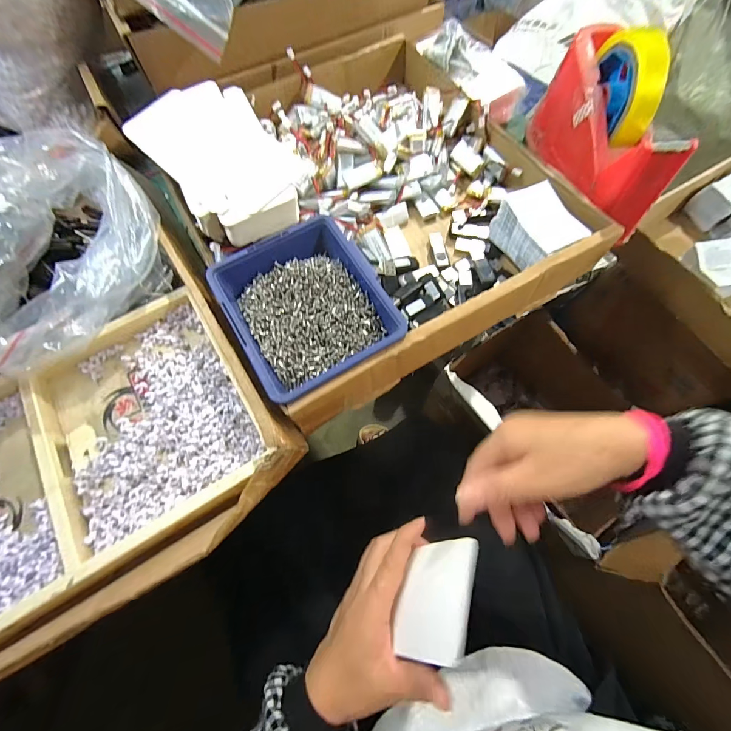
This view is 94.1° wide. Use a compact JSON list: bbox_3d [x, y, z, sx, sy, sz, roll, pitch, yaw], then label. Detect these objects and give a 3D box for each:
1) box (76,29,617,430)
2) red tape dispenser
[{"bbox_3d":[-0.004,-0.175,0.345,0.354,0.089,0.374,-31,71,-10],"label":"box"},{"bbox_3d":[0.230,-0.233,0.330,0.058,0.102,0.204,-5,68,0],"label":"red tape dispenser"}]

